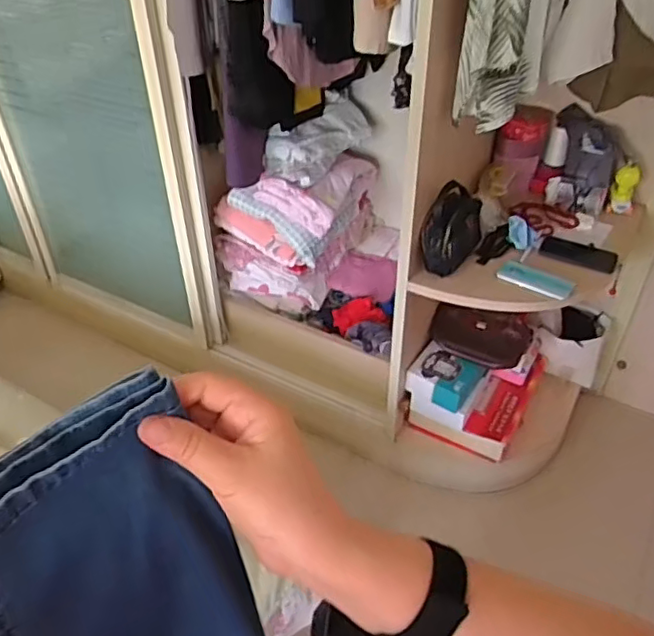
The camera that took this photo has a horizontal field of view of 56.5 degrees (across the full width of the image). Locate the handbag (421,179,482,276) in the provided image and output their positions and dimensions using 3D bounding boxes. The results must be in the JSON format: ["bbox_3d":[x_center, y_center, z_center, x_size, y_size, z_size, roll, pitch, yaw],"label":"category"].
[{"bbox_3d":[0.288,-0.219,1.355,0.080,0.191,0.186,21,44,23],"label":"handbag"}]

